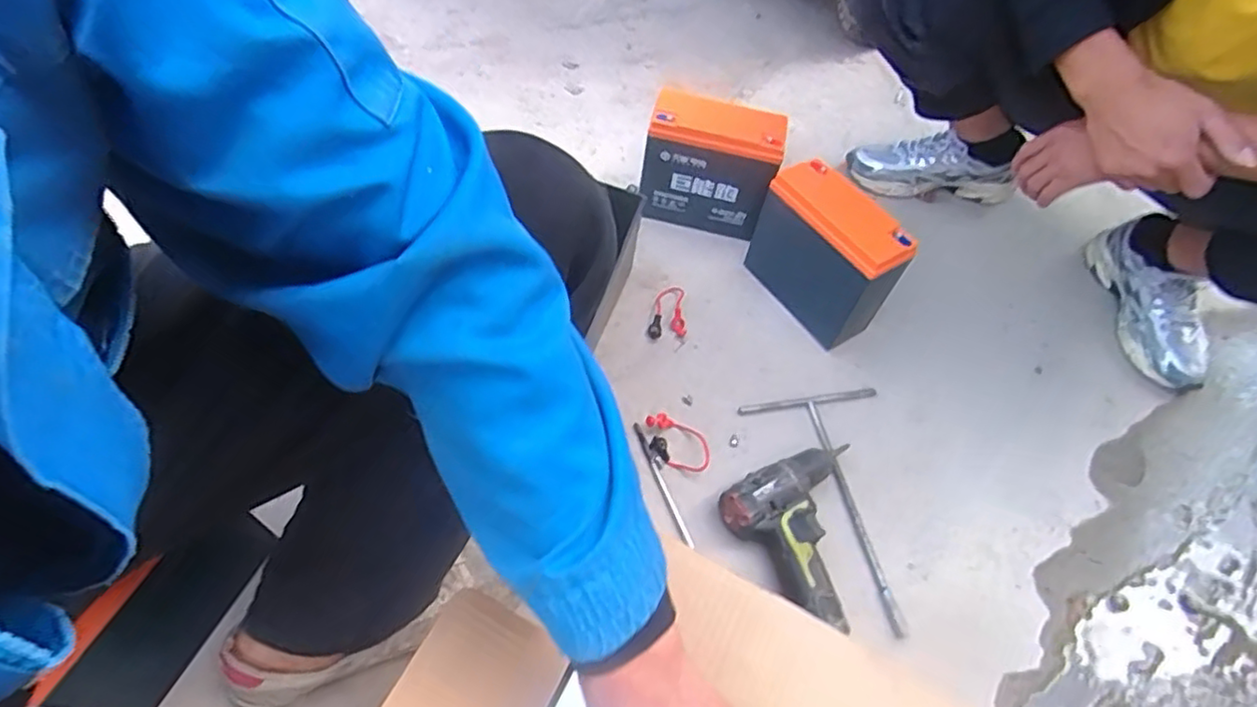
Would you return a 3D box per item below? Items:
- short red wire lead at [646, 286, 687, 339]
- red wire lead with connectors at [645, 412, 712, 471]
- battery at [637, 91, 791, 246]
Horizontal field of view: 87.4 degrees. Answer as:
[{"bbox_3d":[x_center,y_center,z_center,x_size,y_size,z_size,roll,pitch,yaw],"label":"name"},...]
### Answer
[{"bbox_3d":[0.057,-0.053,0.876,0.047,0.022,0.088,14,54,5],"label":"short red wire lead"},{"bbox_3d":[0.056,0.104,0.758,0.081,0.012,0.056,15,54,6],"label":"red wire lead with connectors"},{"bbox_3d":[0.114,-0.253,0.935,0.180,0.195,0.078,17,56,7],"label":"battery"}]

